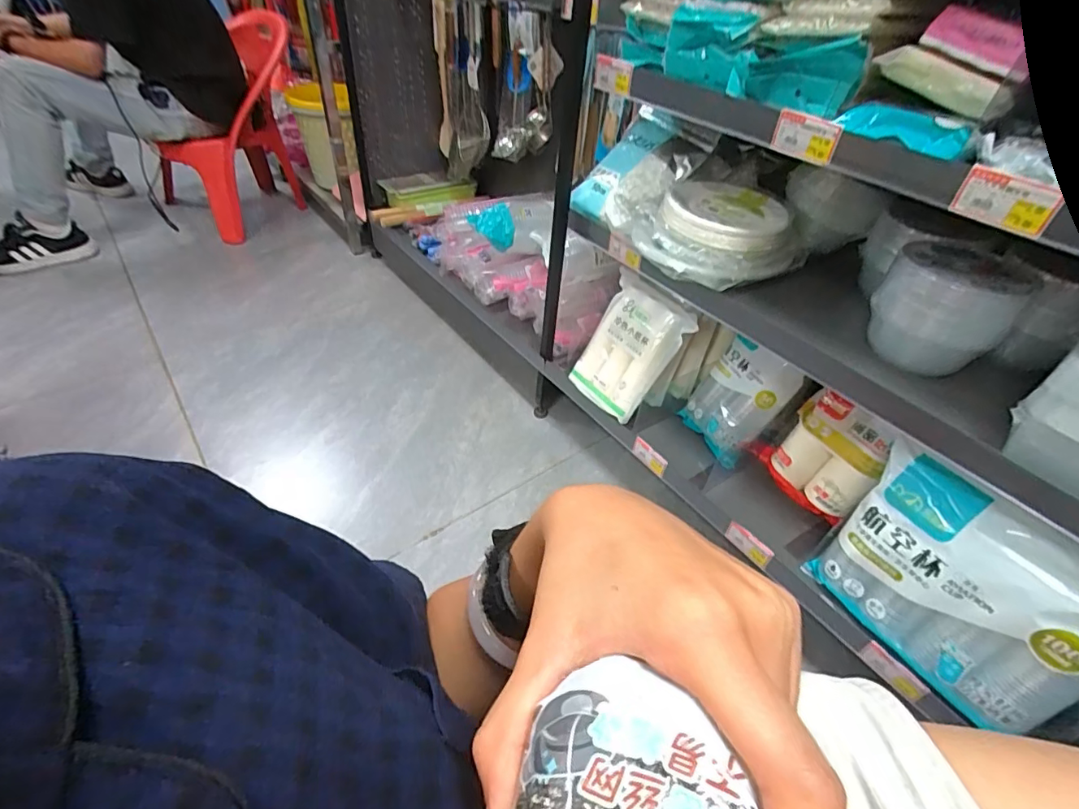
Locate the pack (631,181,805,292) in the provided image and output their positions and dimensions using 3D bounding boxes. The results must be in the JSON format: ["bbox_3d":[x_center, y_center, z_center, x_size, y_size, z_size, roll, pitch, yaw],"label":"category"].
[{"bbox_3d":[0.253,-0.255,0.749,0.209,0.070,0.186,-24,51,-27],"label":"pack"}]

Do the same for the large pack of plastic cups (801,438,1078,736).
[{"bbox_3d":[0.500,0.225,0.612,0.085,0.233,0.274,-11,44,-35],"label":"large pack of plastic cups"}]

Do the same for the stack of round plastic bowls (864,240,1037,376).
[{"bbox_3d":[0.489,-0.117,0.618,0.123,0.131,0.133,-31,54,-32],"label":"stack of round plastic bowls"}]

